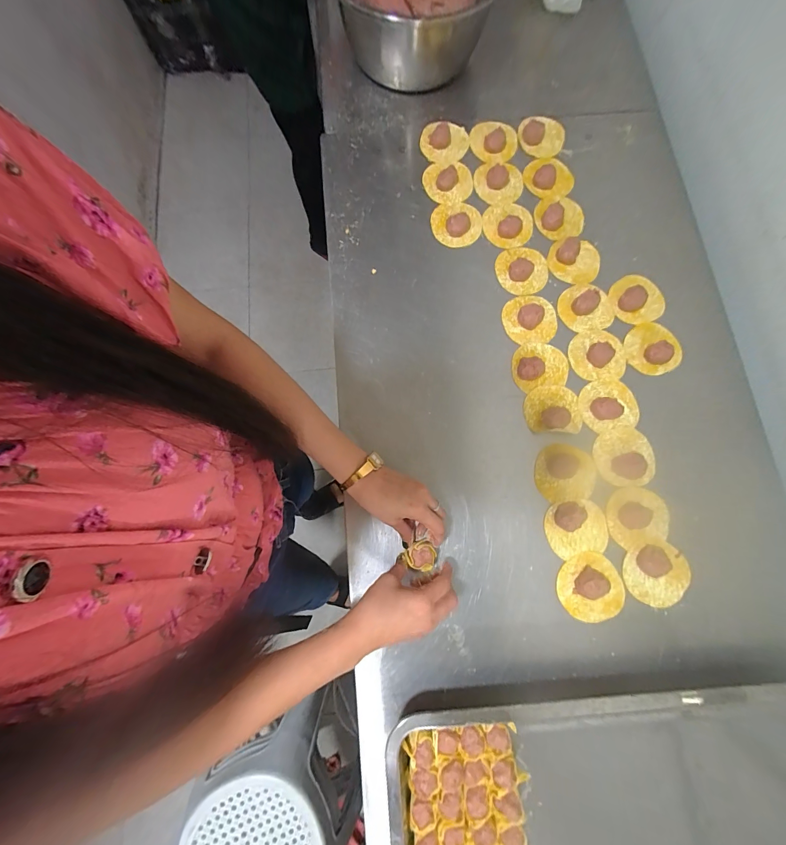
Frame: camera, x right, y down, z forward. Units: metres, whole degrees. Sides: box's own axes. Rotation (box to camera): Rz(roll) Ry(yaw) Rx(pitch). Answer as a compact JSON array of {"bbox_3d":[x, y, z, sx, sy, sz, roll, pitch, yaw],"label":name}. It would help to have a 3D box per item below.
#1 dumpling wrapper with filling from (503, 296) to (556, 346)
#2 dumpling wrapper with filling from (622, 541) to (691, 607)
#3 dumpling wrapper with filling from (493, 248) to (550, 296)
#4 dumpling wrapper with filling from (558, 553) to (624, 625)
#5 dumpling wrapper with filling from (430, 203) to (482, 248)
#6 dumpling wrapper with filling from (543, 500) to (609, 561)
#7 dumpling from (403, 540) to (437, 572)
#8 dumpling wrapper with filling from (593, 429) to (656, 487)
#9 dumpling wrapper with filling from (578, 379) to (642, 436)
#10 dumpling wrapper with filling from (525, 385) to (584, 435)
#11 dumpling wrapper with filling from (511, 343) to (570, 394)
[{"bbox_3d":[0.211,-0.159,0.512,0.083,0.011,0.078,0,79,1],"label":"dumpling wrapper with filling"},{"bbox_3d":[0.343,0.194,0.430,0.082,0.024,0.079,0,79,1],"label":"dumpling wrapper with filling"},{"bbox_3d":[0.205,-0.242,0.529,0.081,0.012,0.080,0,79,1],"label":"dumpling wrapper with filling"},{"bbox_3d":[0.255,0.213,0.429,0.083,0.018,0.081,0,79,1],"label":"dumpling wrapper with filling"},{"bbox_3d":[0.104,-0.325,0.546,0.080,0.019,0.073,0,79,1],"label":"dumpling wrapper with filling"},{"bbox_3d":[0.246,0.140,0.445,0.080,0.019,0.070,-13,79,-1],"label":"dumpling wrapper with filling"},{"bbox_3d":[0.036,0.170,0.429,0.035,0.025,0.036,0,79,1],"label":"dumpling"},{"bbox_3d":[0.323,0.047,0.464,0.081,0.020,0.075,0,79,1],"label":"dumpling wrapper with filling"},{"bbox_3d":[0.313,-0.026,0.488,0.090,0.014,0.074,-12,79,-1],"label":"dumpling wrapper with filling"},{"bbox_3d":[0.231,-0.021,0.480,0.077,0.018,0.068,1,79,1],"label":"dumpling wrapper with filling"},{"bbox_3d":[0.217,-0.087,0.489,0.080,0.024,0.070,-12,79,-1],"label":"dumpling wrapper with filling"}]

